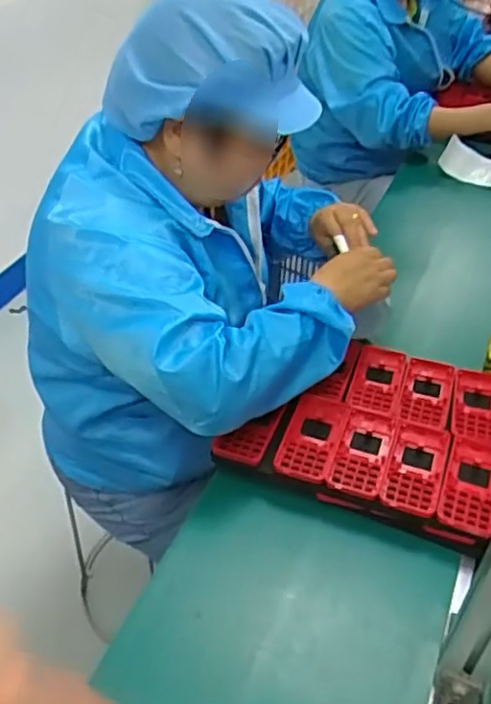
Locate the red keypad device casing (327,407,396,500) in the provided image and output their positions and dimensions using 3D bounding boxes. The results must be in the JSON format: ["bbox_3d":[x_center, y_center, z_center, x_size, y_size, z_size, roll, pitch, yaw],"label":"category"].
[{"bbox_3d":[0.143,0.121,0.804,0.060,0.009,0.126,13,41,14],"label":"red keypad device casing"}]

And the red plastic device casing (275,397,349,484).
[{"bbox_3d":[0.082,0.103,0.800,0.061,0.015,0.128,15,41,16],"label":"red plastic device casing"}]

